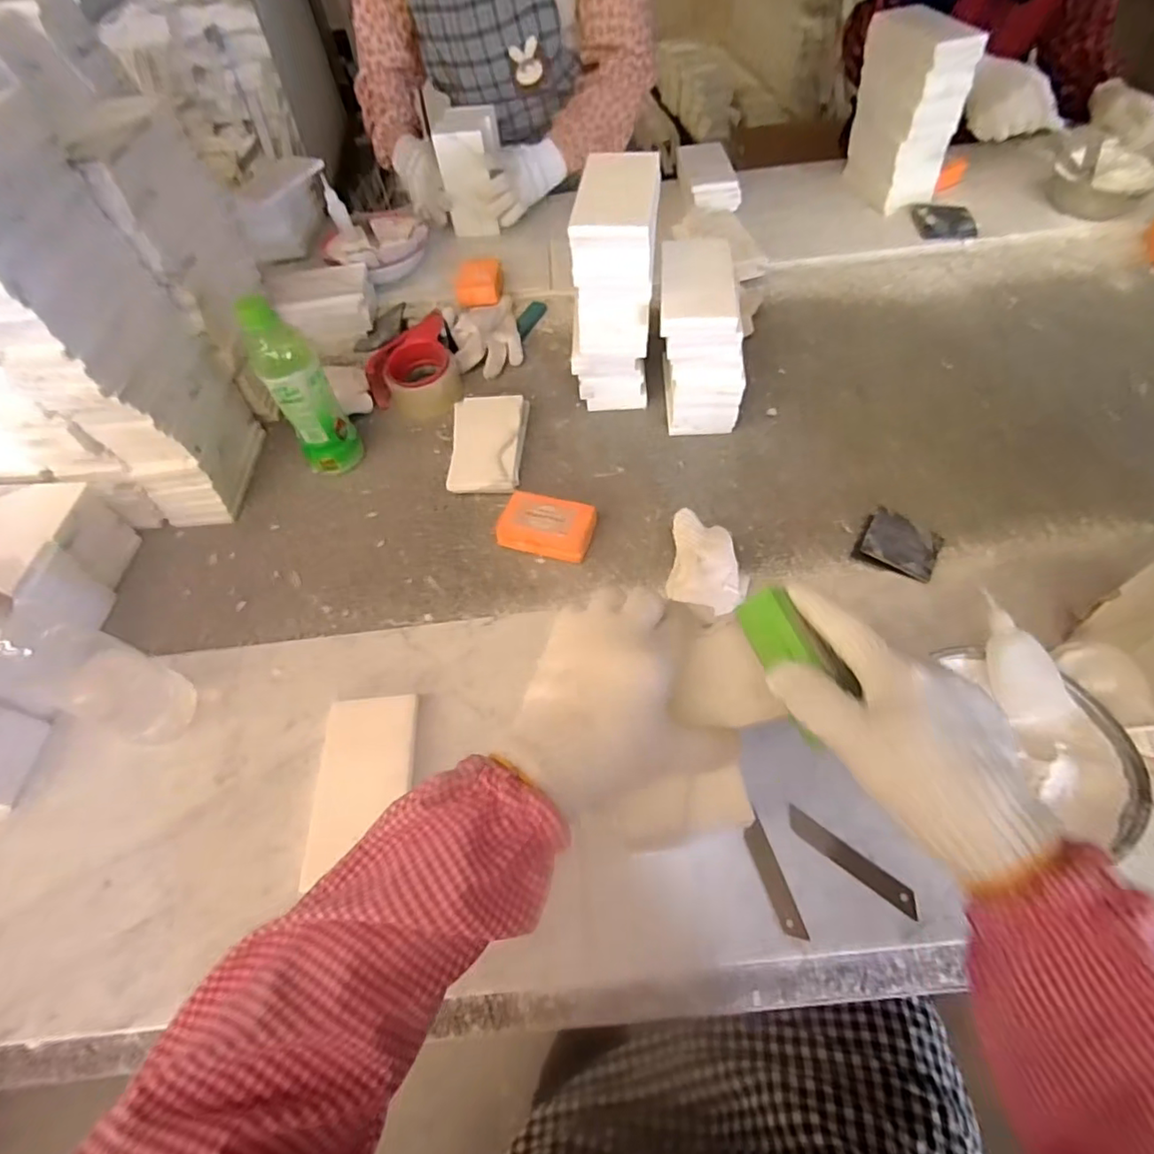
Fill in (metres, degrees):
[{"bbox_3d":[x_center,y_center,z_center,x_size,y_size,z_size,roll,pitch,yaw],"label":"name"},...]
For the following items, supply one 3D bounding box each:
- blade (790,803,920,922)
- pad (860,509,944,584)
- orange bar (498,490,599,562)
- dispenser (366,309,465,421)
[{"bbox_3d":[0.203,0.209,0.433,0.100,0.005,0.019,34,55,22],"label":"blade"},{"bbox_3d":[0.323,-0.033,0.576,0.068,0.009,0.073,32,56,9],"label":"pad"},{"bbox_3d":[-0.032,-0.052,0.617,0.096,0.031,0.063,13,58,14],"label":"orange bar"},{"bbox_3d":[-0.211,-0.263,0.761,0.119,0.060,0.137,-20,56,-8],"label":"dispenser"}]

